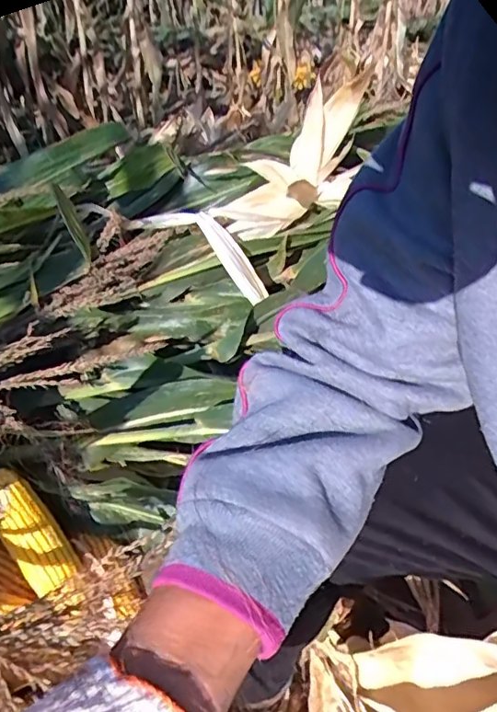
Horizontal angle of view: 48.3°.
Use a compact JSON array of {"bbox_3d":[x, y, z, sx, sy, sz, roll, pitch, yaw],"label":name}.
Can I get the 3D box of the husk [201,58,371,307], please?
[{"bbox_3d":[0.045,-0.299,0.978,0.184,0.148,0.376,32,81,36],"label":"husk"}]

